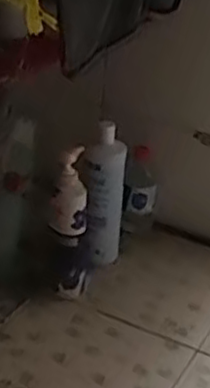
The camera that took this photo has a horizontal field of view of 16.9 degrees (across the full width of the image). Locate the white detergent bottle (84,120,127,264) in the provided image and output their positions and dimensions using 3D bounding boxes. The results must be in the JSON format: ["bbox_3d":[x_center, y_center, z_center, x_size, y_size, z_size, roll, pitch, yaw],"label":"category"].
[{"bbox_3d":[-0.002,0.009,1.279,0.068,0.266,0.058,3,28,-1],"label":"white detergent bottle"}]

